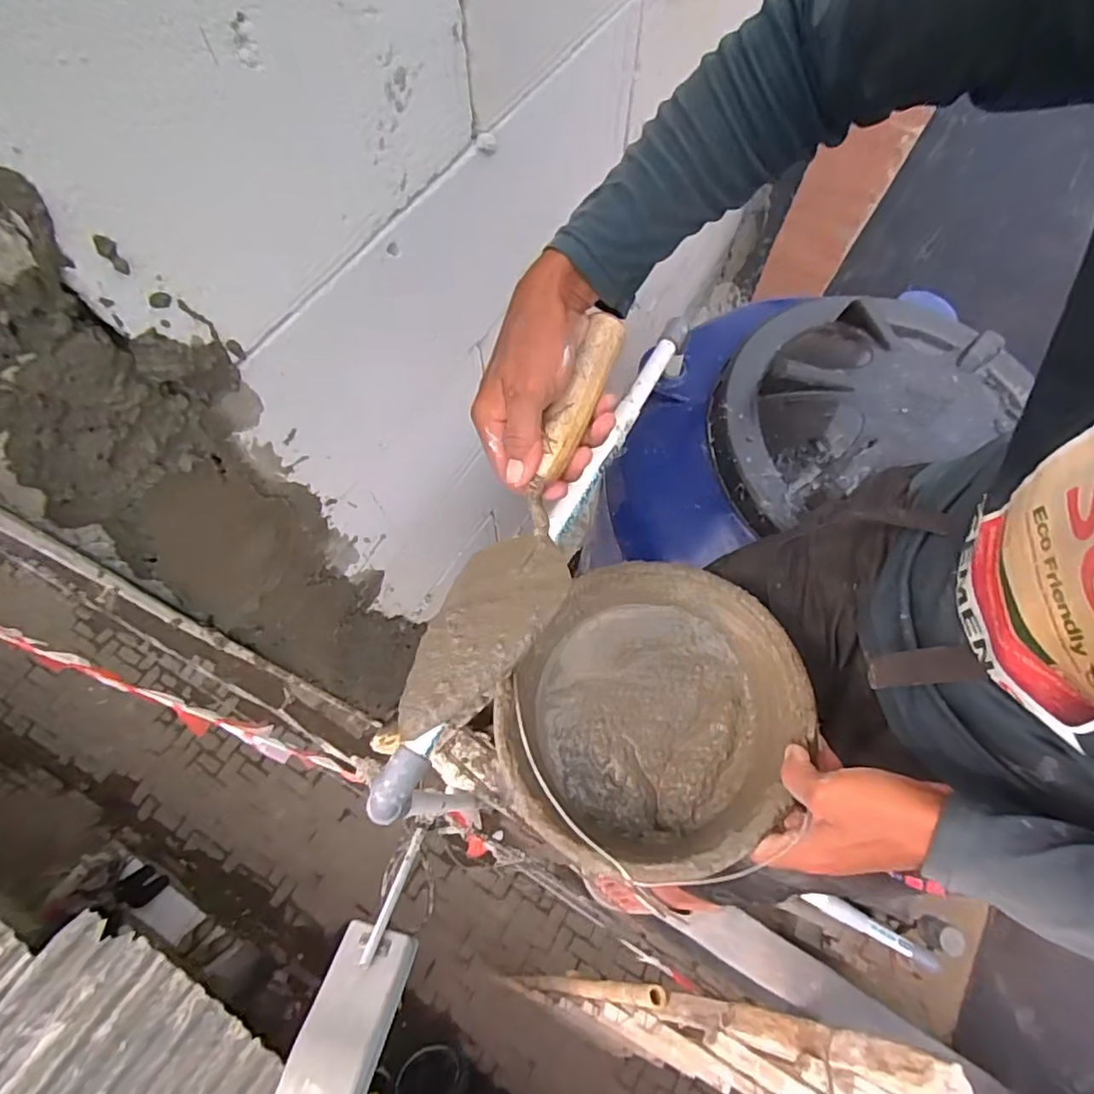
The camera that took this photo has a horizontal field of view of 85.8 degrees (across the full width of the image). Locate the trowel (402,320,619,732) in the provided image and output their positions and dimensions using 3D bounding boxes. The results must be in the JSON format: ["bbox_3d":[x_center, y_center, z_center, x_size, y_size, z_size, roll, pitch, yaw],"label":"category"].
[{"bbox_3d":[-0.011,-0.013,0.414,0.077,0.054,0.300,23,84,9],"label":"trowel"}]

